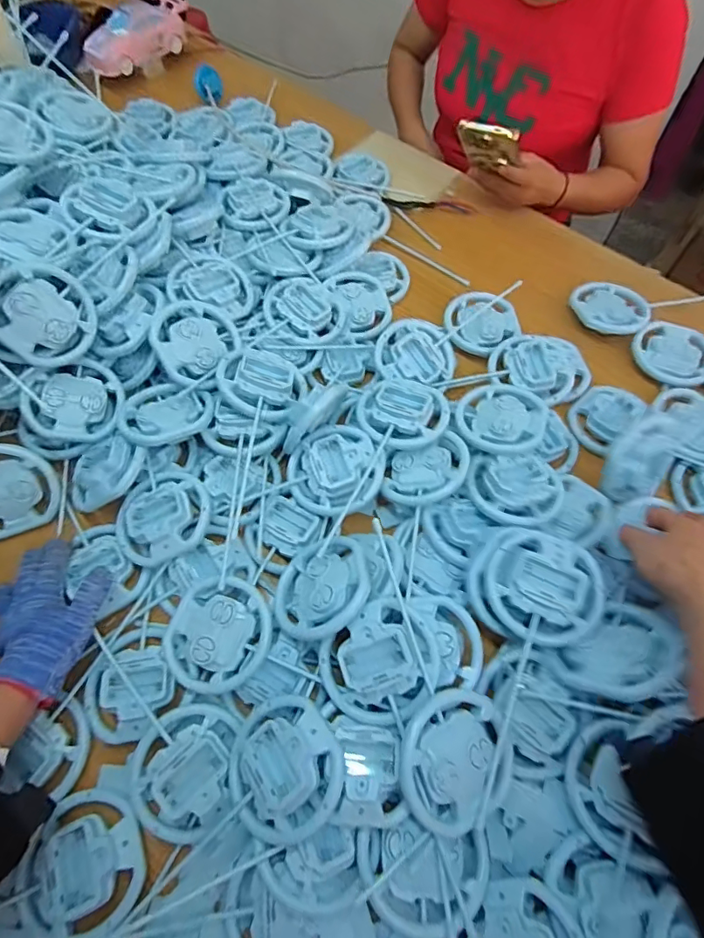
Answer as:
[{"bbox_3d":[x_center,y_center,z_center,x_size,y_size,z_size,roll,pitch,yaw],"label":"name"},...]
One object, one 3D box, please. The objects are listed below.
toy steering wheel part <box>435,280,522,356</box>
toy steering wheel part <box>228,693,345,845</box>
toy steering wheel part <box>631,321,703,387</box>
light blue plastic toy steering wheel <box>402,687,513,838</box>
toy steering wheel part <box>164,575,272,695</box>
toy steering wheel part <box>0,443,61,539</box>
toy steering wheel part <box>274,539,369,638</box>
[{"bbox_3d":[0.169,-0.201,0.669,0.108,0.026,0.105,1,64,-1],"label":"toy steering wheel part"},{"bbox_3d":[-0.055,0.243,0.411,0.093,0.044,0.102,1,64,-1],"label":"toy steering wheel part"},{"bbox_3d":[0.423,-0.151,0.661,0.102,0.014,0.101,1,64,-1],"label":"toy steering wheel part"},{"bbox_3d":[0.083,0.233,0.408,0.096,0.017,0.096,7,71,-19],"label":"light blue plastic toy steering wheel"},{"bbox_3d":[-0.125,0.156,0.477,0.095,0.031,0.100,1,64,-1],"label":"toy steering wheel part"},{"bbox_3d":[-0.368,0.027,0.531,0.099,0.016,0.102,-6,108,-19],"label":"toy steering wheel part"},{"bbox_3d":[-0.028,0.110,0.473,0.098,0.016,0.095,-5,54,36],"label":"toy steering wheel part"}]

